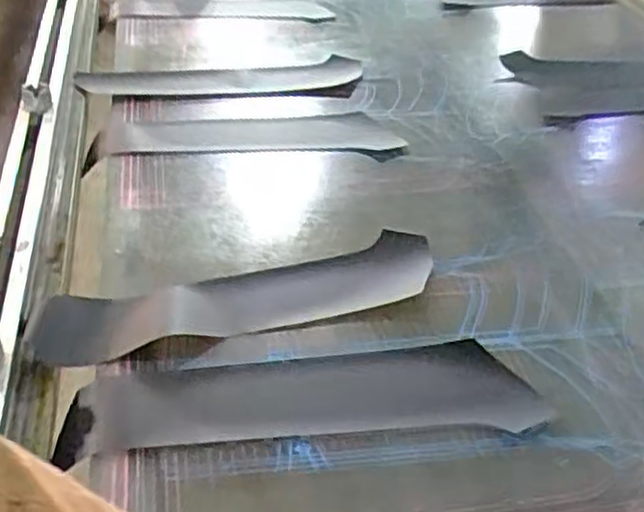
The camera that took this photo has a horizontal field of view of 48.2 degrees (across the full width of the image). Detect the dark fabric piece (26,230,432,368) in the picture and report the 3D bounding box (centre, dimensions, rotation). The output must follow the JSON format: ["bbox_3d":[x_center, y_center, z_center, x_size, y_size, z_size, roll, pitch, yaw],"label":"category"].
[{"bbox_3d":[-0.081,0.044,0.780,0.441,0.018,0.108,-10,42,-16],"label":"dark fabric piece"}]

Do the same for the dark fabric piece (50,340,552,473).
[{"bbox_3d":[-0.019,0.133,0.698,0.438,0.017,0.102,-3,45,-4],"label":"dark fabric piece"}]

